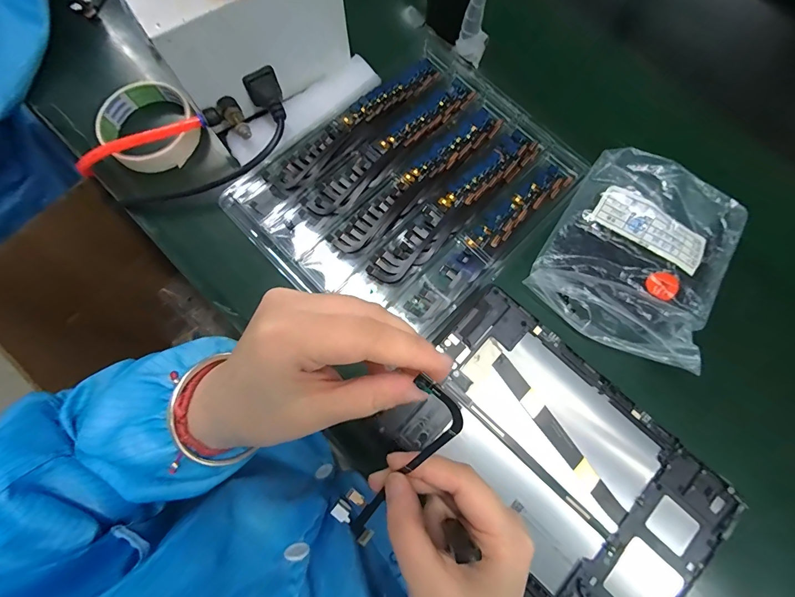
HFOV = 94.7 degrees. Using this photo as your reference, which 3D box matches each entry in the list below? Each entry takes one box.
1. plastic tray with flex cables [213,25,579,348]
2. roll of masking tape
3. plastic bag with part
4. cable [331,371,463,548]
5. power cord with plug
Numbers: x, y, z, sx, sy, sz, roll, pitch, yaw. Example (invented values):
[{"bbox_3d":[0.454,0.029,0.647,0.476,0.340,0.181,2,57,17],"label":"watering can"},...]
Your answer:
[{"bbox_3d":[0.016,-0.100,0.331,0.268,0.013,0.209,-43,82,-12],"label":"plastic tray with flex cables"},{"bbox_3d":[-0.232,-0.160,0.346,0.082,0.026,0.082,1,76,-3],"label":"roll of masking tape"},{"bbox_3d":[0.210,-0.042,0.310,0.139,0.029,0.171,33,77,5],"label":"plastic bag with part"},{"bbox_3d":[-0.003,0.081,0.175,0.029,0.011,0.111,36,117,7],"label":"cable"},{"bbox_3d":[-0.167,-0.128,0.326,0.179,0.040,0.062,-38,83,-9],"label":"power cord with plug"}]

